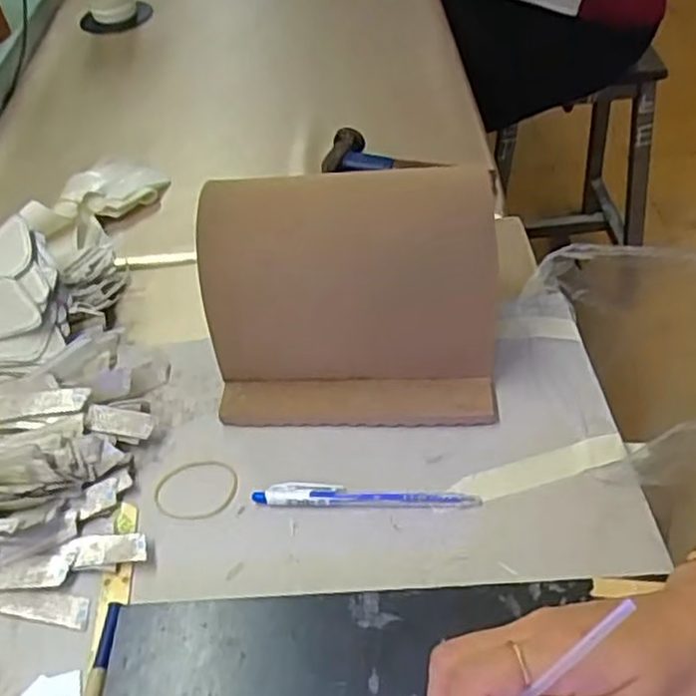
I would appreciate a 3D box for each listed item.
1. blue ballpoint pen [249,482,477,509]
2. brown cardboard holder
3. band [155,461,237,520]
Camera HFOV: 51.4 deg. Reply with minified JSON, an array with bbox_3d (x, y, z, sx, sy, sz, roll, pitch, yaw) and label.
[{"bbox_3d":[0.010,0.090,0.444,0.134,0.009,0.016,-1,48,6],"label":"blue ballpoint pen"},{"bbox_3d":[0.002,-0.028,0.475,0.188,0.136,0.109,-1,48,7],"label":"brown cardboard holder"},{"bbox_3d":[-0.098,0.091,0.466,0.054,0.004,0.041,-6,51,4],"label":"band"}]

